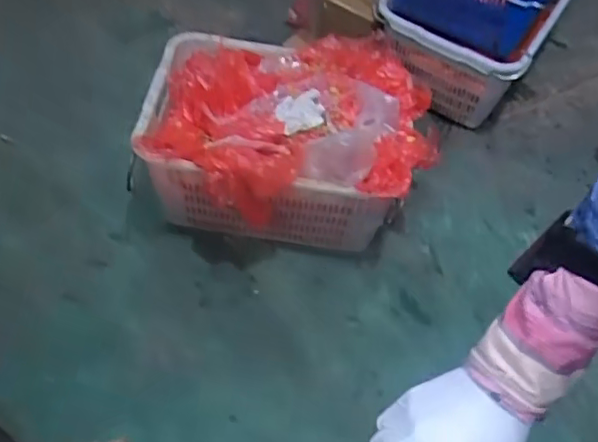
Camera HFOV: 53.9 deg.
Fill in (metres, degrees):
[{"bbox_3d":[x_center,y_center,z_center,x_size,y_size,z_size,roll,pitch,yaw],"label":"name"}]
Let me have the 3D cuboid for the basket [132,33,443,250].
[{"bbox_3d":[-0.031,-0.209,1.390,0.624,0.323,0.487,7,54,-2],"label":"basket"}]

